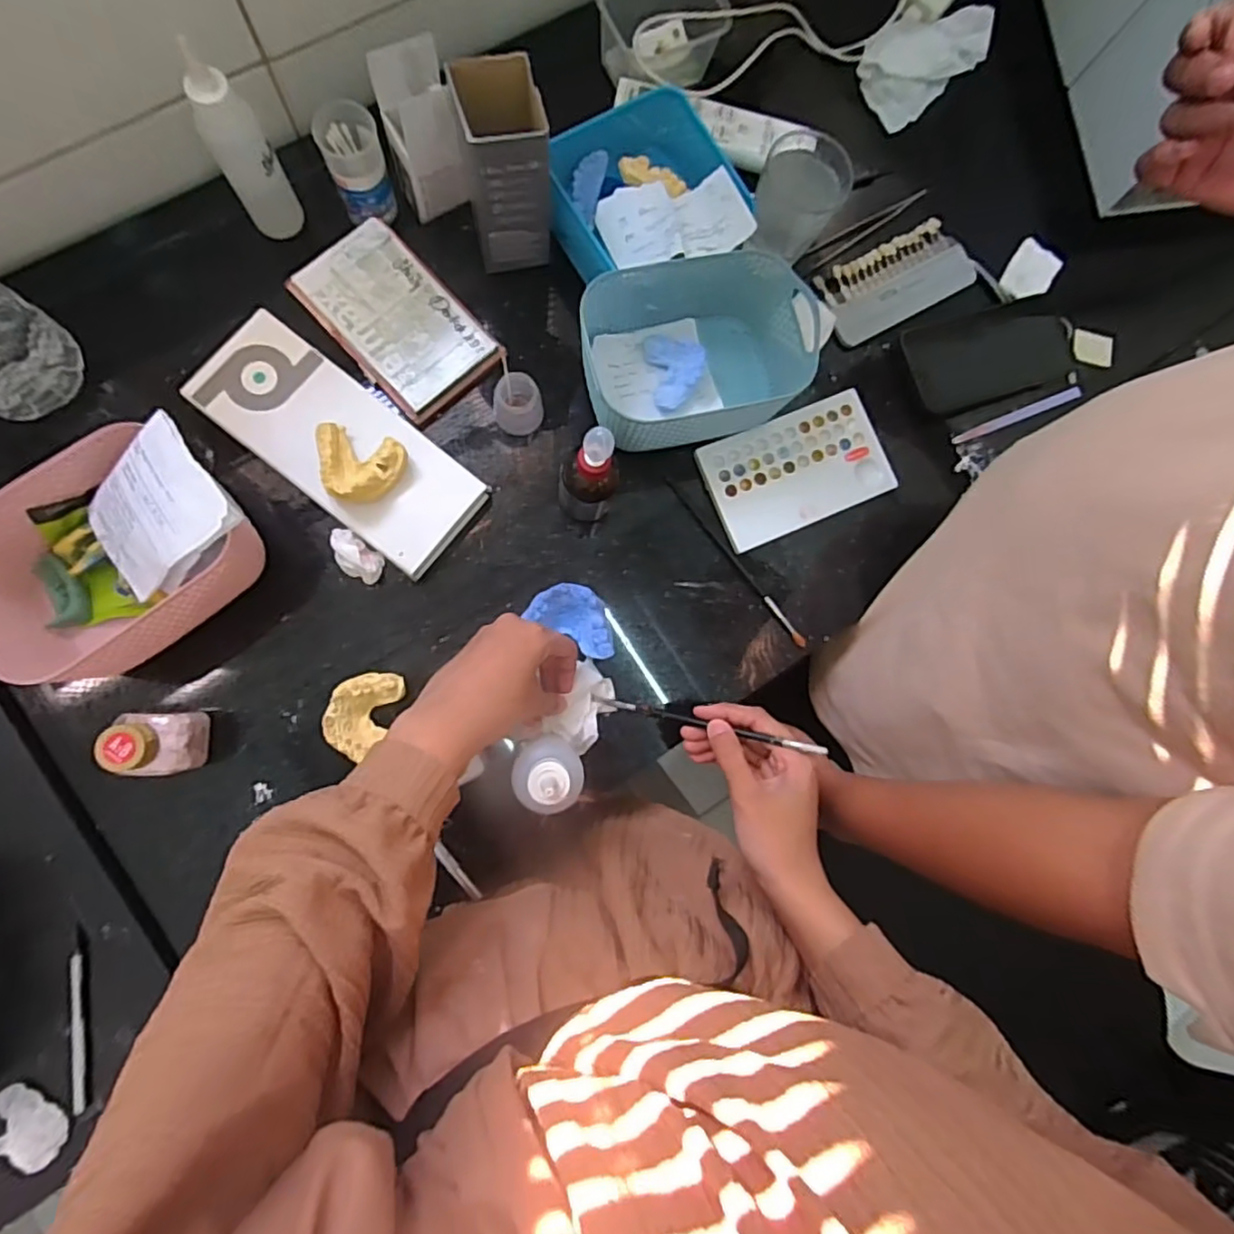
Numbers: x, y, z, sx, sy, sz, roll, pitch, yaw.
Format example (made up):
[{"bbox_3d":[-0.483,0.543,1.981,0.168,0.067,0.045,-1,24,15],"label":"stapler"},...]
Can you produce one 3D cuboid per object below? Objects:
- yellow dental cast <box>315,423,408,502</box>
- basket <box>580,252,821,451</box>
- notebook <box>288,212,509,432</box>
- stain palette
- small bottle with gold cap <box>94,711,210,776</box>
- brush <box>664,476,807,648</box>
[{"bbox_3d":[-0.189,-0.108,0.465,0.062,0.029,0.051,21,82,-4],"label":"yellow dental cast"},{"bbox_3d":[0.060,-0.205,0.503,0.159,0.070,0.116,-14,85,-8],"label":"basket"},{"bbox_3d":[-0.175,-0.234,0.510,0.091,0.012,0.148,-44,90,-9],"label":"notebook"},{"bbox_3d":[0.152,-0.124,0.540,0.154,0.012,0.092,-23,87,-9],"label":"stain palette"},{"bbox_3d":[-0.311,0.085,0.434,0.037,0.072,0.040,0,84,-7],"label":"small bottle with gold cap"},{"bbox_3d":[0.098,-0.046,0.526,0.007,0.007,0.177,-38,89,-9],"label":"brush"}]

